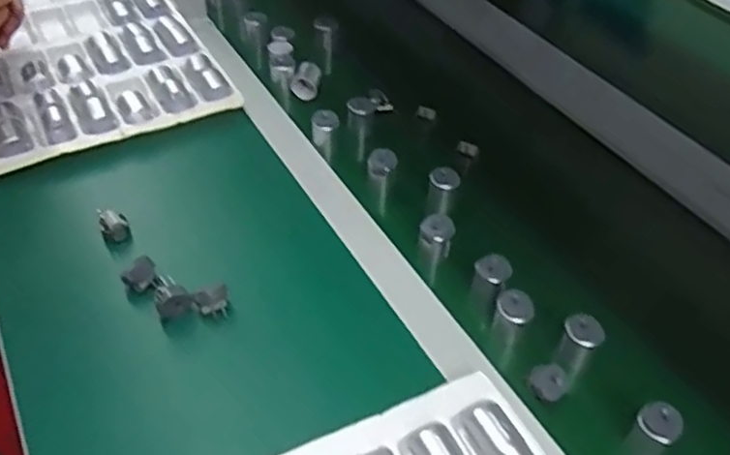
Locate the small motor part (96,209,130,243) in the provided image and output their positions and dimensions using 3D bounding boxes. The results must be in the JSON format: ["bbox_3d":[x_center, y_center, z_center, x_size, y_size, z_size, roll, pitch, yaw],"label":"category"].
[{"bbox_3d":[-0.232,-0.003,0.626,0.023,0.022,0.025,-20,50,-17],"label":"small motor part"}]

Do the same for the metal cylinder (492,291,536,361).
[{"bbox_3d":[0.126,0.085,0.582,0.029,0.067,0.024,21,51,19],"label":"metal cylinder"}]

